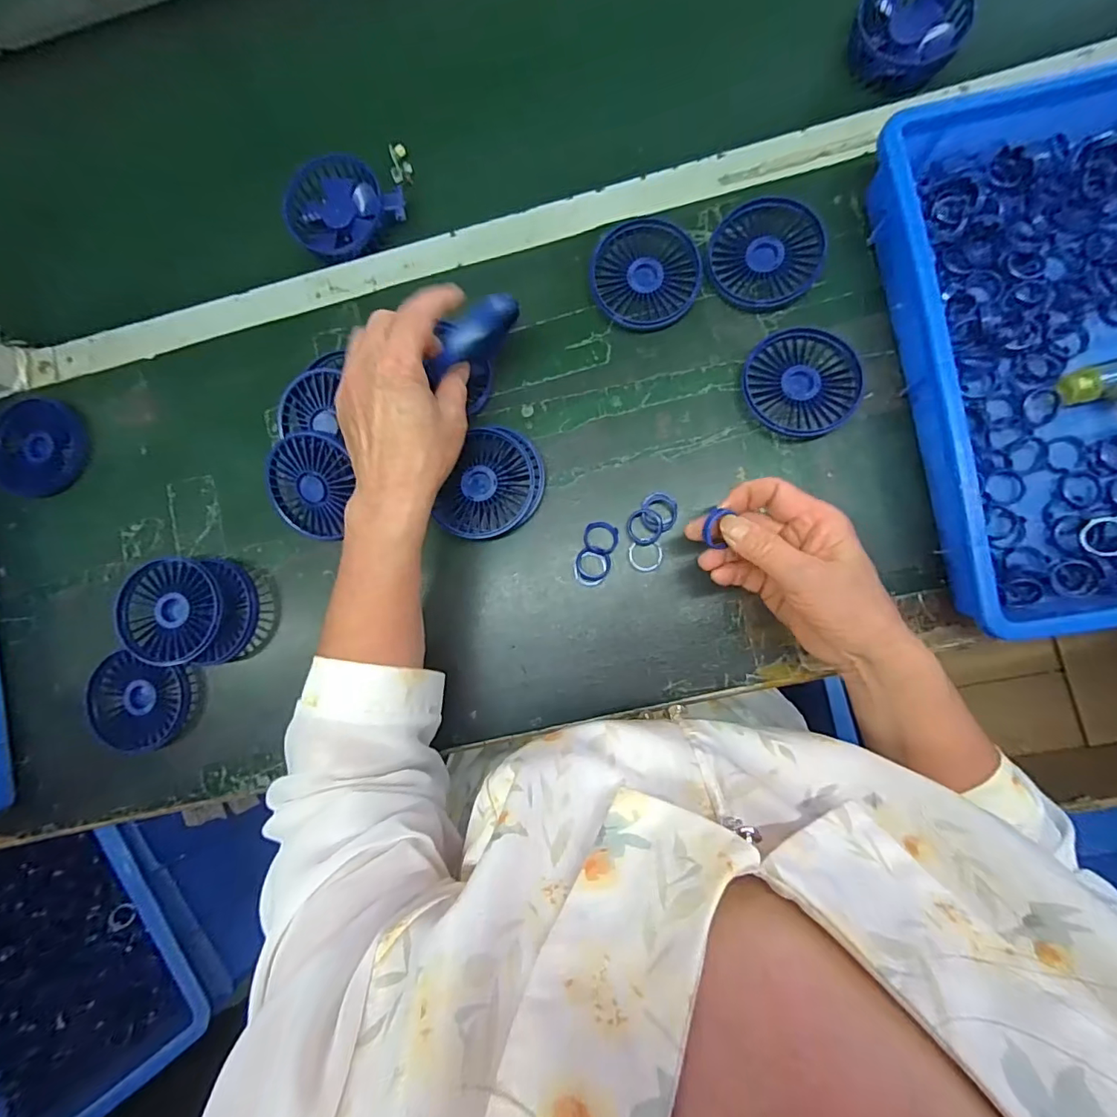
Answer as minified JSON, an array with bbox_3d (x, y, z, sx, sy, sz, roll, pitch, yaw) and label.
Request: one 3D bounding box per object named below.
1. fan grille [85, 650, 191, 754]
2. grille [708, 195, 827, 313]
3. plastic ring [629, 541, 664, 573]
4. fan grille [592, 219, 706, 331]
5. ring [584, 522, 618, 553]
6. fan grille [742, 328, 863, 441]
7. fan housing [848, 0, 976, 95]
[{"bbox_3d":[-0.357,0.122,0.437,0.087,0.012,0.078,15,86,7],"label":"fan grille"},{"bbox_3d":[0.164,-0.246,0.414,0.082,0.022,0.090,-1,84,5],"label":"grille"},{"bbox_3d":[0.070,-0.001,0.413,0.028,0.004,0.024,-1,84,5],"label":"plastic ring"},{"bbox_3d":[0.071,-0.233,0.425,0.086,0.018,0.087,-1,84,6],"label":"fan grille"},{"bbox_3d":[0.034,-0.017,0.413,0.027,0.012,0.025,-1,84,6],"label":"ring"},{"bbox_3d":[0.189,-0.138,0.406,0.085,0.016,0.085,7,85,6],"label":"fan grille"},{"bbox_3d":[0.293,-0.444,0.428,0.084,0.026,0.103,29,88,8],"label":"fan housing"}]

